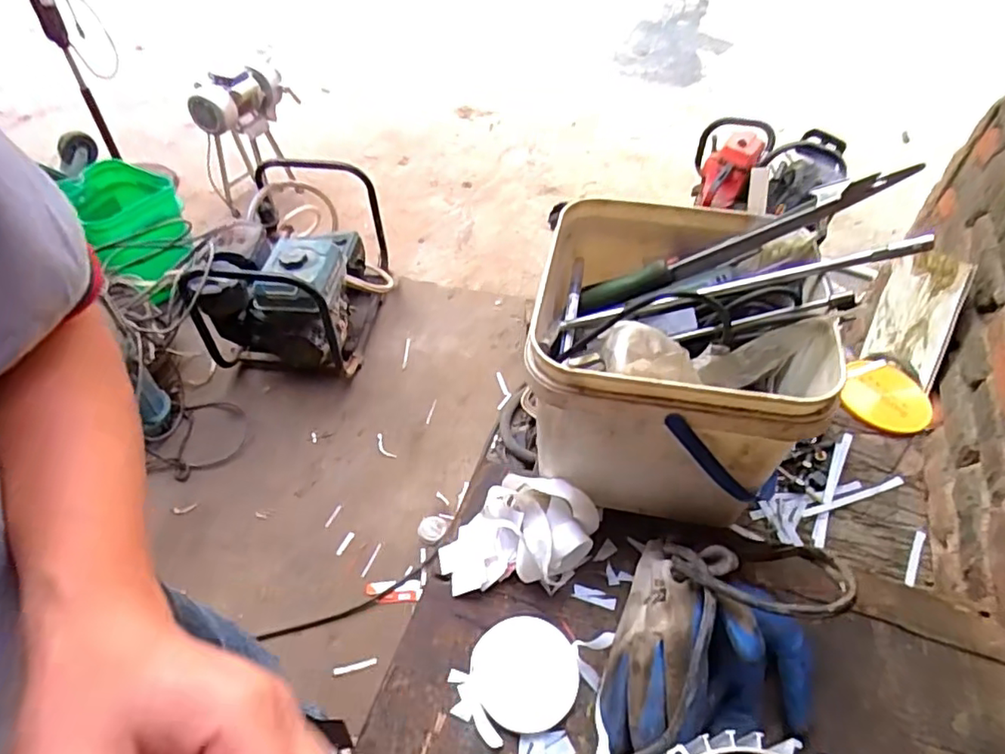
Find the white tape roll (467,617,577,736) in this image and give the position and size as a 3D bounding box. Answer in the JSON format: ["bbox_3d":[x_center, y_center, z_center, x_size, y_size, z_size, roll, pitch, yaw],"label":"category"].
[{"bbox_3d":[0.017,0.230,0.456,0.080,0.013,0.078,0,51,0],"label":"white tape roll"}]

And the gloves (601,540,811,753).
[{"bbox_3d":[0.154,0.198,0.413,0.139,0.112,0.152,20,54,15],"label":"gloves"}]

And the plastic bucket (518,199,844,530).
[{"bbox_3d":[0.139,-0.008,0.508,0.203,0.199,0.199,0,51,0],"label":"plastic bucket"}]

